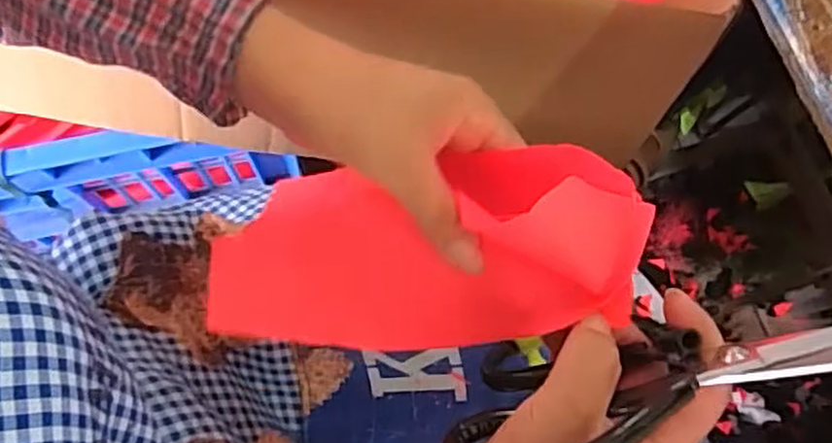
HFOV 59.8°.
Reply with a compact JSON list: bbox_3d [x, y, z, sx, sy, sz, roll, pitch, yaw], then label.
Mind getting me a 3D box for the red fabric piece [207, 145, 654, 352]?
[{"bbox_3d":[0.001,0.015,0.338,0.197,0.031,0.083,-7,74,12],"label":"red fabric piece"}]

